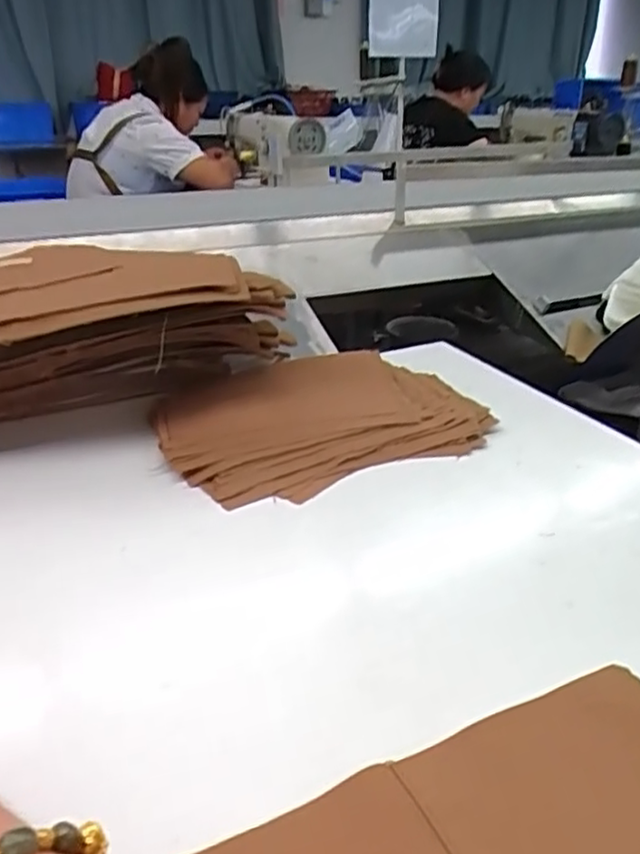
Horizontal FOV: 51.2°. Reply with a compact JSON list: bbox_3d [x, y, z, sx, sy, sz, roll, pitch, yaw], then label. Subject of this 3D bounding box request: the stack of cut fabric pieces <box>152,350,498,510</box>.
[{"bbox_3d":[0.005,-0.010,0.553,0.270,0.037,0.170,-8,28,-15],"label":"stack of cut fabric pieces"}]

